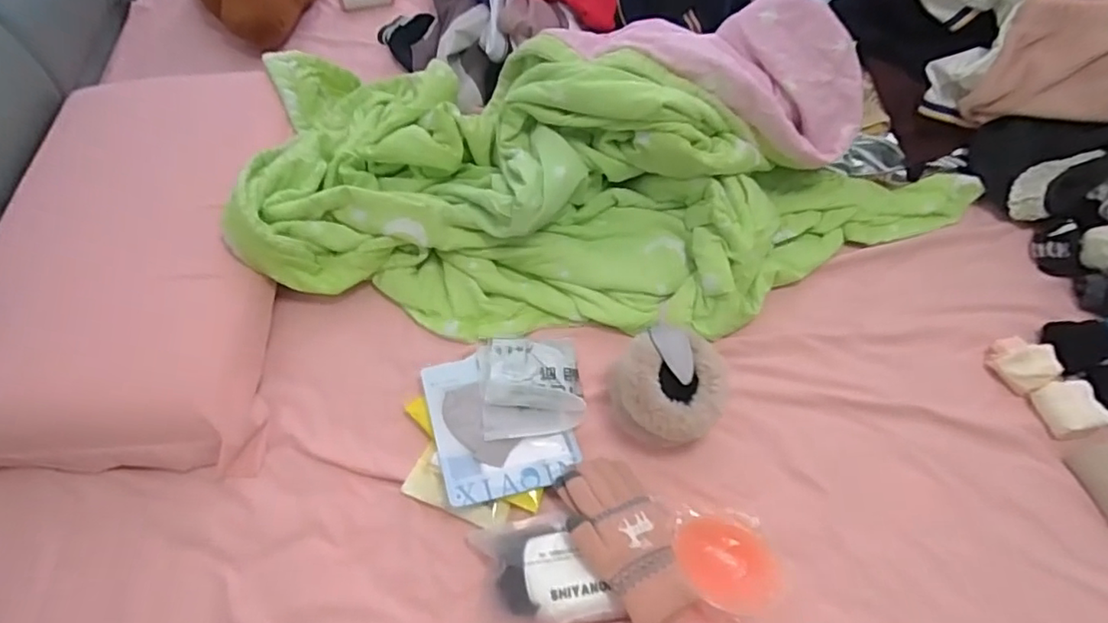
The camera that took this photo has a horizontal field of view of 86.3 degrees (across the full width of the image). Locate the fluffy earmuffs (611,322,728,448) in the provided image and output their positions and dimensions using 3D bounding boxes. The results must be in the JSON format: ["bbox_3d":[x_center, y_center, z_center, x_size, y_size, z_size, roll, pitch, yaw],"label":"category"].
[{"bbox_3d":[0.148,0.100,0.757,0.134,0.102,0.129,-1,60,1],"label":"fluffy earmuffs"}]

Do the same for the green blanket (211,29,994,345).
[{"bbox_3d":[0.053,-0.175,0.865,1.138,0.202,0.438,12,61,8],"label":"green blanket"}]

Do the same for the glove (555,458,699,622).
[{"bbox_3d":[0.084,0.258,0.685,0.112,0.057,0.200,-33,64,-17],"label":"glove"}]

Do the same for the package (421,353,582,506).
[{"bbox_3d":[-0.070,0.142,0.777,0.173,0.012,0.200,-9,56,-16],"label":"package"}]

